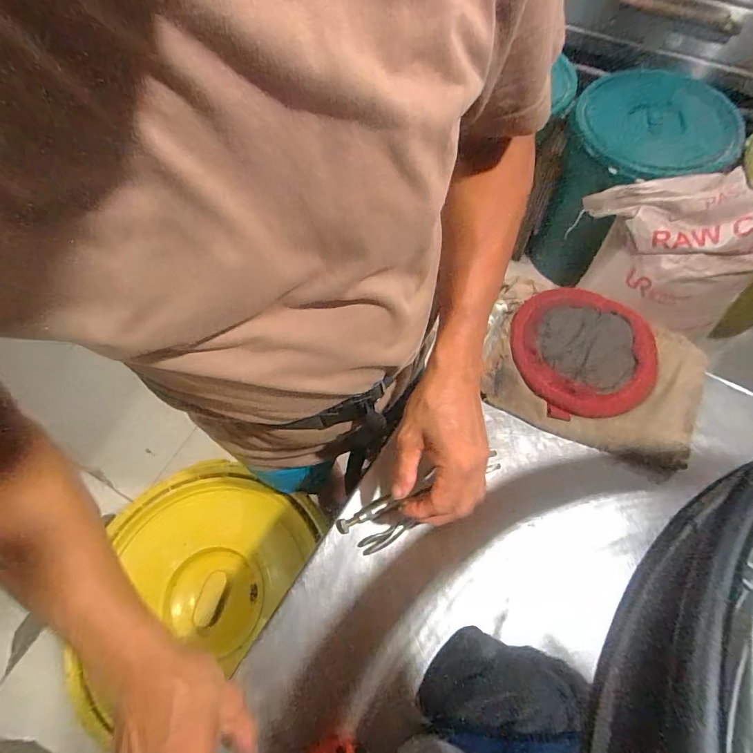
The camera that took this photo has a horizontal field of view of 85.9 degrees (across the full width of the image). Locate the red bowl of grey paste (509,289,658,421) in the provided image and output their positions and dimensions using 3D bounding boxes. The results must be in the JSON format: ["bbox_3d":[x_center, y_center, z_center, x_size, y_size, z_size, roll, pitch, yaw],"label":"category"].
[{"bbox_3d":[0.256,-0.035,0.500,0.165,0.017,0.171,-8,65,-3],"label":"red bowl of grey paste"}]

